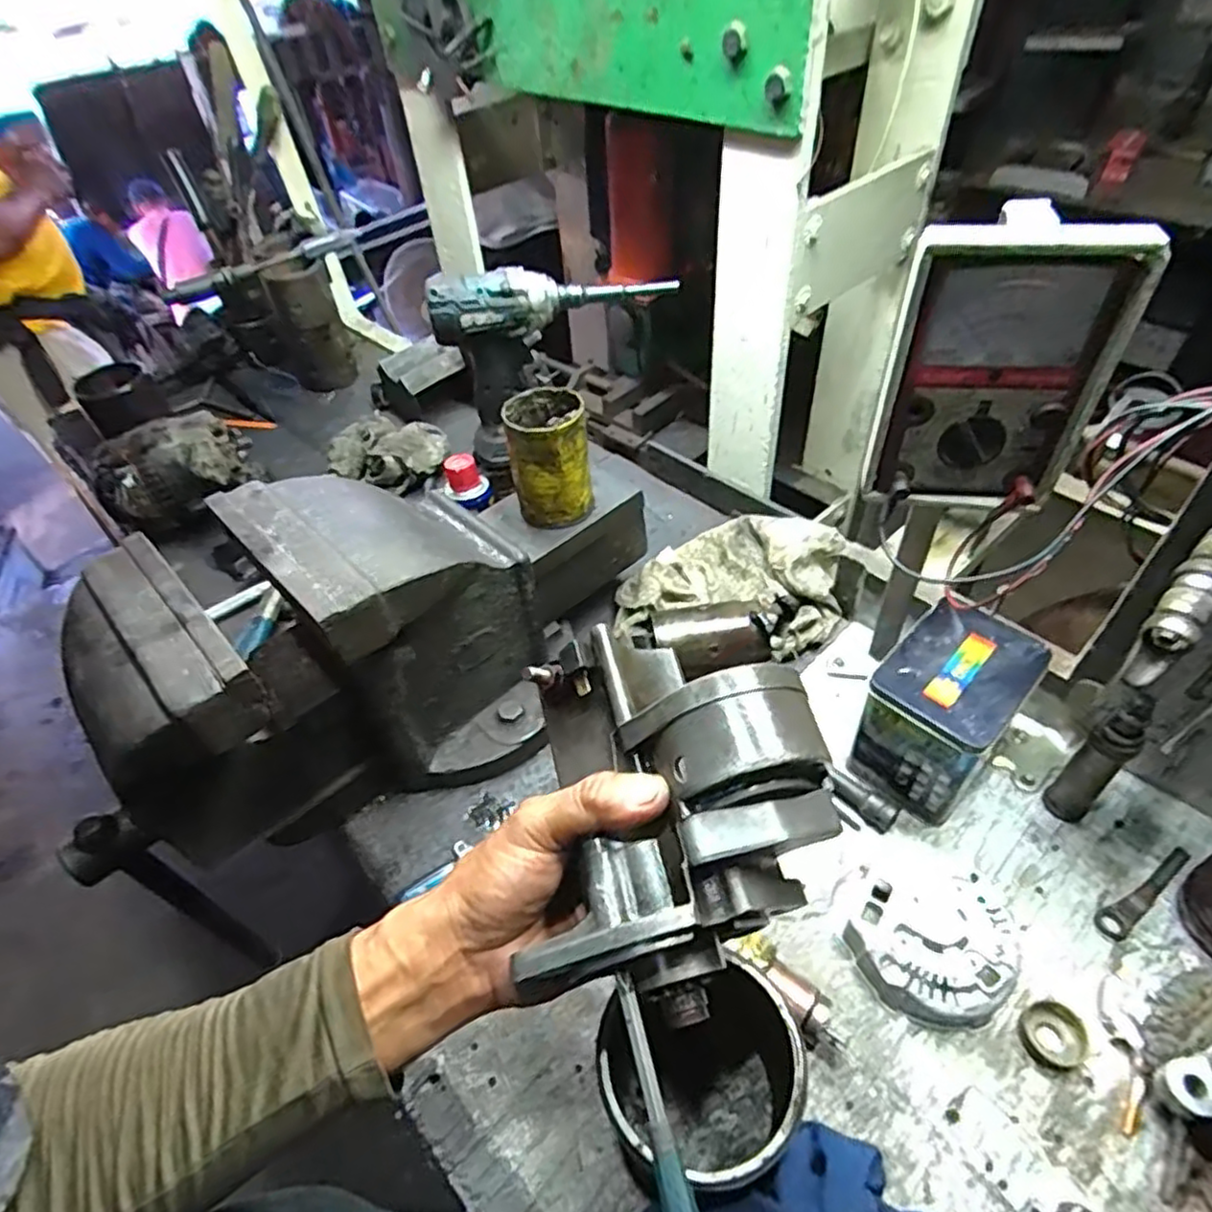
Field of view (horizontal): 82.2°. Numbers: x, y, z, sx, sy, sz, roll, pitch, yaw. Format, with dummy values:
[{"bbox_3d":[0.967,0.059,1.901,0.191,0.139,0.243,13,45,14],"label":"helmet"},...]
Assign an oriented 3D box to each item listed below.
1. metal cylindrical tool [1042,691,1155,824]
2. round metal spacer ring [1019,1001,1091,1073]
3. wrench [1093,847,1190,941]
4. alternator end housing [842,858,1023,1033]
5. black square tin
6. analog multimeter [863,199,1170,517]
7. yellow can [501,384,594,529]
[{"bbox_3d":[0.380,0.116,0.530,0.038,0.138,0.031,-32,52,-22],"label":"metal cylindrical tool"},{"bbox_3d":[0.297,0.282,0.458,0.038,0.014,0.037,-3,47,3],"label":"round metal spacer ring"},{"bbox_3d":[0.406,0.214,0.522,0.105,0.007,0.020,-28,51,-19],"label":"wrench"},{"bbox_3d":[0.232,0.239,0.500,0.111,0.037,0.101,-3,47,3],"label":"alternator end housing"},{"bbox_3d":[0.277,0.087,0.574,0.089,0.122,0.125,34,58,30],"label":"black square tin"},{"bbox_3d":[0.237,-0.140,0.431,0.123,0.177,0.033,3,44,8],"label":"analog multimeter"},{"bbox_3d":[-0.053,-0.143,0.671,0.073,0.113,0.076,-3,47,3],"label":"yellow can"}]

